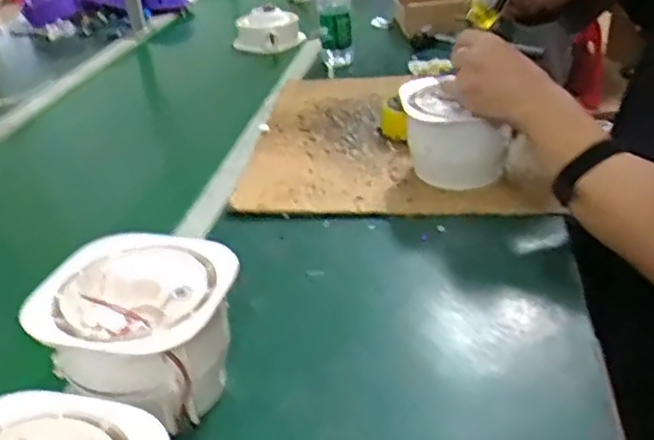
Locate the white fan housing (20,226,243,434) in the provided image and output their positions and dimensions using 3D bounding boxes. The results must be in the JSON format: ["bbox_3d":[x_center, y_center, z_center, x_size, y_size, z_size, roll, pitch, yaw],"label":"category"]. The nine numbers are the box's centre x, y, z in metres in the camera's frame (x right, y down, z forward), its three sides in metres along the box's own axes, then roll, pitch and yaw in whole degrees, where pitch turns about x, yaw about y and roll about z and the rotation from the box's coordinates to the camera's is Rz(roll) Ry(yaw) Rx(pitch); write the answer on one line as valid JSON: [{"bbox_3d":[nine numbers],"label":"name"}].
[{"bbox_3d":[-0.148,0.090,0.518,0.139,0.098,0.134,8,34,19],"label":"white fan housing"}]

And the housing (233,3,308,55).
[{"bbox_3d":[-0.138,-0.440,1.494,0.166,0.084,0.135,-8,32,-6],"label":"housing"}]

